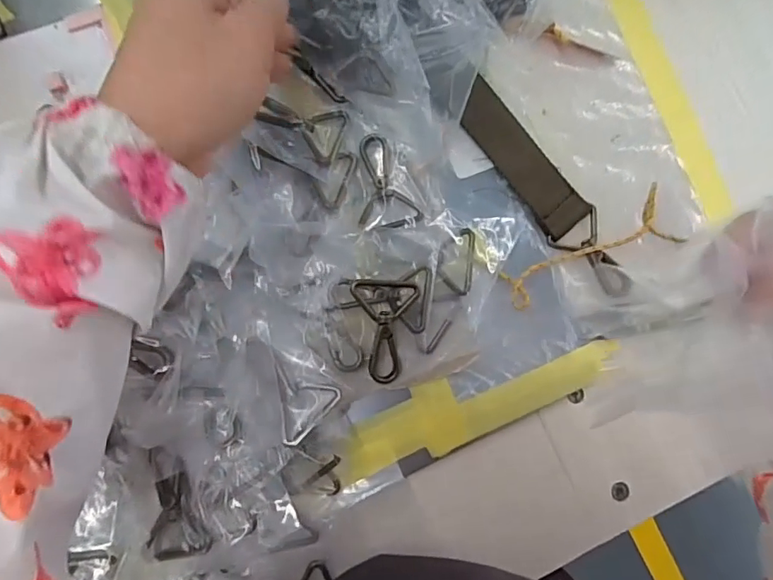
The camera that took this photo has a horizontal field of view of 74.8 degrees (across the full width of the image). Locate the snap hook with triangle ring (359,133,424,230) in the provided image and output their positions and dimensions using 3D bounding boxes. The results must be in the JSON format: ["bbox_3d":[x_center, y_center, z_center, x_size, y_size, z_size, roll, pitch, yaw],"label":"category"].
[{"bbox_3d":[0.001,-0.071,0.327,0.039,0.004,0.063,-5,86,-6],"label":"snap hook with triangle ring"}]

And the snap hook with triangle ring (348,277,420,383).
[{"bbox_3d":[-0.002,0.025,0.309,0.040,0.010,0.061,3,85,-5],"label":"snap hook with triangle ring"}]

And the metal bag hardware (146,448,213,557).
[{"bbox_3d":[-0.120,0.117,0.276,0.033,0.012,0.060,-21,88,-7],"label":"metal bag hardware"}]

